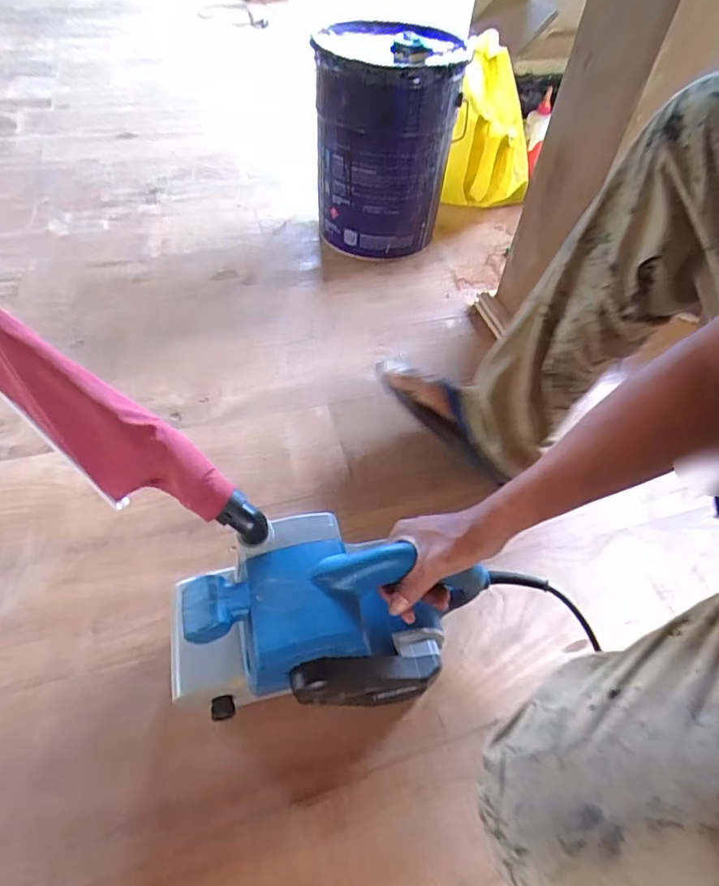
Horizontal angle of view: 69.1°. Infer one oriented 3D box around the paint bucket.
[{"bbox_3d":[0.046,-0.651,1.116,0.269,0.386,0.297,5,49,-3],"label":"paint bucket"}]

